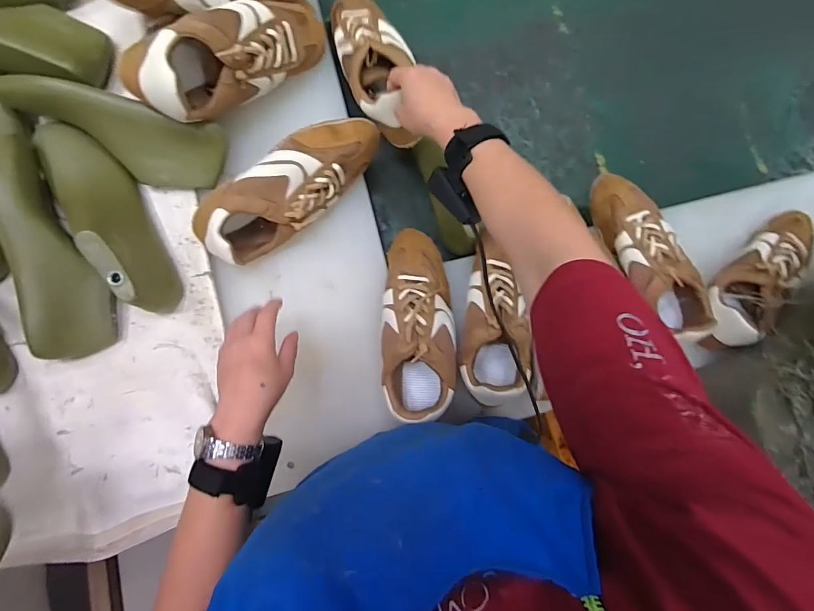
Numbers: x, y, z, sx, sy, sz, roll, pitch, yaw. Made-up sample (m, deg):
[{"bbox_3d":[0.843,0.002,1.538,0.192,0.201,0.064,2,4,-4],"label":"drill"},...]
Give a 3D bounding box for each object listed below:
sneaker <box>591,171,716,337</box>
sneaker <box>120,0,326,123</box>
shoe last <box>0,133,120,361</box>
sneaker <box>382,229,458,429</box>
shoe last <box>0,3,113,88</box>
[{"bbox_3d":[0.342,-0.071,0.581,0.086,0.086,0.253,-31,91,-5],"label":"sneaker"},{"bbox_3d":[-0.201,-0.314,0.499,0.255,0.090,0.091,-41,91,-27],"label":"sneaker"},{"bbox_3d":[-0.427,-0.071,0.502,0.086,0.070,0.265,-11,89,-5],"label":"shoe last"},{"bbox_3d":[0.016,0.023,0.540,0.096,0.084,0.244,-2,88,-4],"label":"sneaker"},{"bbox_3d":[-0.522,-0.336,0.516,0.260,0.077,0.098,4,88,-17],"label":"shoe last"}]

